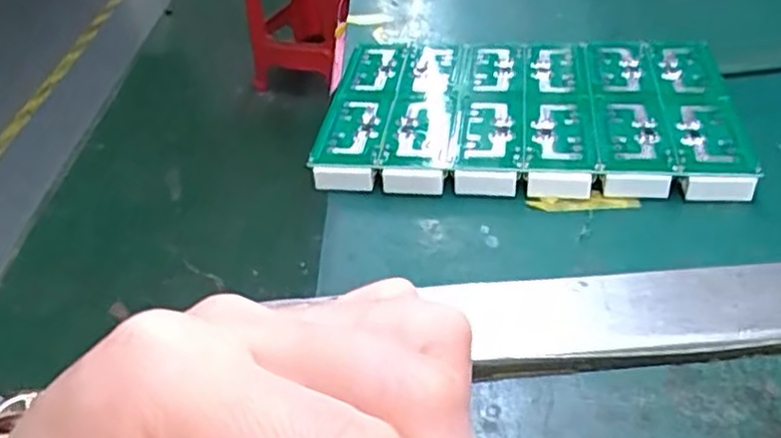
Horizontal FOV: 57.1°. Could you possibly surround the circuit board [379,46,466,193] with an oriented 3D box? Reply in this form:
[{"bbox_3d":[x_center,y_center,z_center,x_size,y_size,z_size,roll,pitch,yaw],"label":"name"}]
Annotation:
[{"bbox_3d":[0.015,-0.044,0.307,0.028,0.021,0.101,-1,38,10],"label":"circuit board"}]

